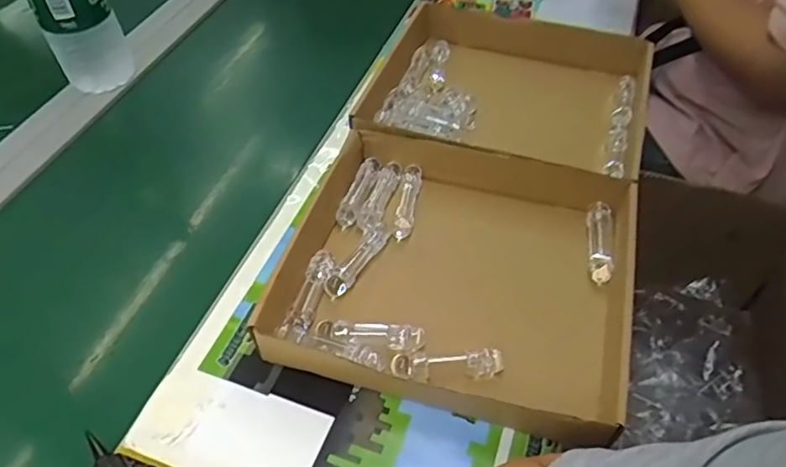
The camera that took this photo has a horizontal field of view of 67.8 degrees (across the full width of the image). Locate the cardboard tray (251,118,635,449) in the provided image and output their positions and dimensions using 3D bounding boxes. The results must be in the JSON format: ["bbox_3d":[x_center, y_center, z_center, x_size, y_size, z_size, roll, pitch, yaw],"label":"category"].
[{"bbox_3d":[0.061,0.029,0.563,0.306,0.064,0.281,13,51,12],"label":"cardboard tray"}]

